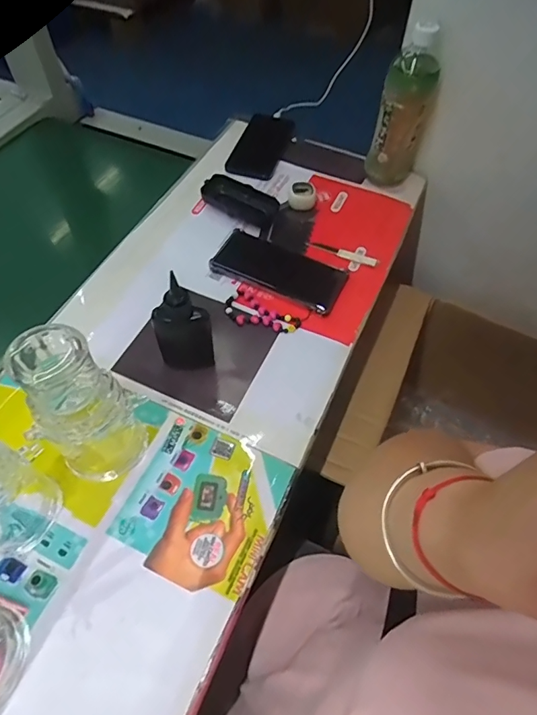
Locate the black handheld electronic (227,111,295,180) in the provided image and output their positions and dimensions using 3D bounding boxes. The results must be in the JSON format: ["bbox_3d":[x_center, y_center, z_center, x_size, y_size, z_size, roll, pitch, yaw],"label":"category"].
[{"bbox_3d":[-0.009,-0.341,0.732,0.074,0.011,0.167,15,58,8],"label":"black handheld electronic"}]

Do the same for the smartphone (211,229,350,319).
[{"bbox_3d":[0.016,-0.115,0.592,0.164,0.010,0.081,23,60,13],"label":"smartphone"}]

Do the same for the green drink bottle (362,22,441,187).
[{"bbox_3d":[0.186,-0.336,0.629,0.067,0.195,0.074,18,59,9],"label":"green drink bottle"}]

